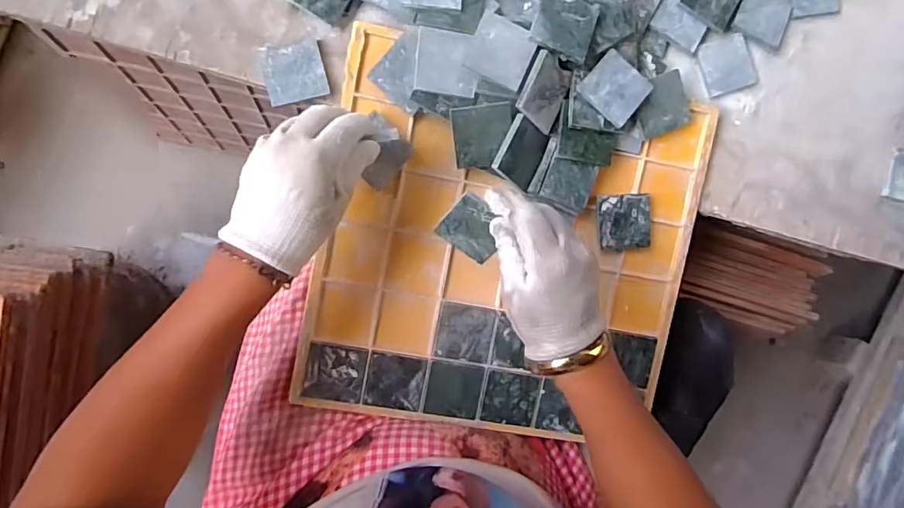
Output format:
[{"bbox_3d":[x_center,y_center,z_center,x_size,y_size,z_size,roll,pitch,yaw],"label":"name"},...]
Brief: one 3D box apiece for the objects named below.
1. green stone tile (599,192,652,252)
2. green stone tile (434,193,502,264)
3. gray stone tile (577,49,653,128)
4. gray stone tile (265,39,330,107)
[{"bbox_3d":[0.153,-0.028,0.456,0.046,0.010,0.049,-5,91,-8],"label":"green stone tile"},{"bbox_3d":[0.017,-0.019,0.387,0.045,0.004,0.048,35,130,-9],"label":"green stone tile"},{"bbox_3d":[0.137,-0.140,0.429,0.049,0.004,0.051,42,81,1],"label":"gray stone tile"},{"bbox_3d":[-0.129,-0.149,0.420,0.047,0.011,0.046,-16,92,-8],"label":"gray stone tile"}]

